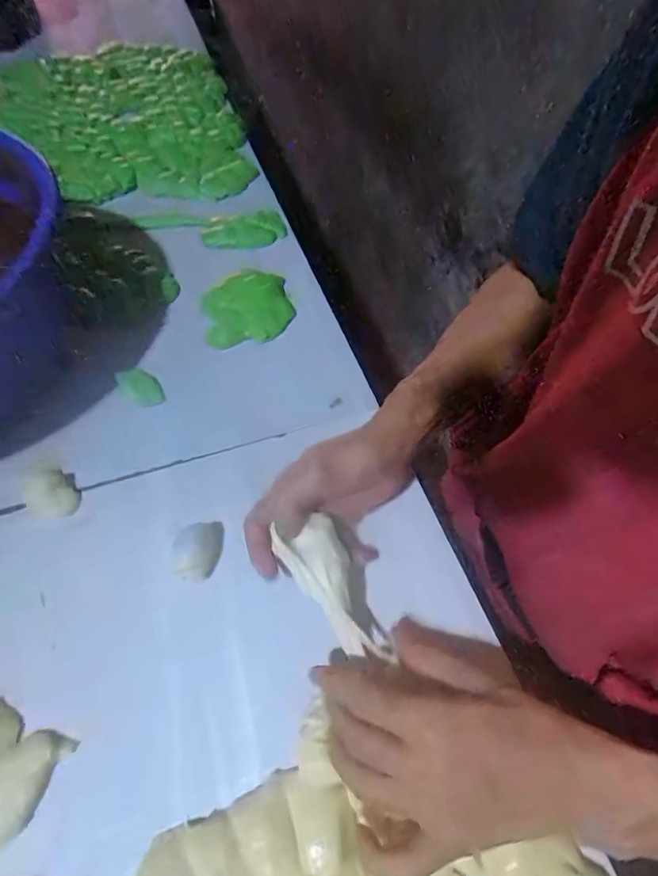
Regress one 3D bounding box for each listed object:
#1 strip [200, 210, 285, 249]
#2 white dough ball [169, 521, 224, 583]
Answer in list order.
[{"bbox_3d":[-0.118,-0.286,0.662,0.114,0.050,0.017,-20,58,-14],"label":"strip"},{"bbox_3d":[-0.103,0.087,0.374,0.031,0.021,0.049,9,56,7],"label":"white dough ball"}]

